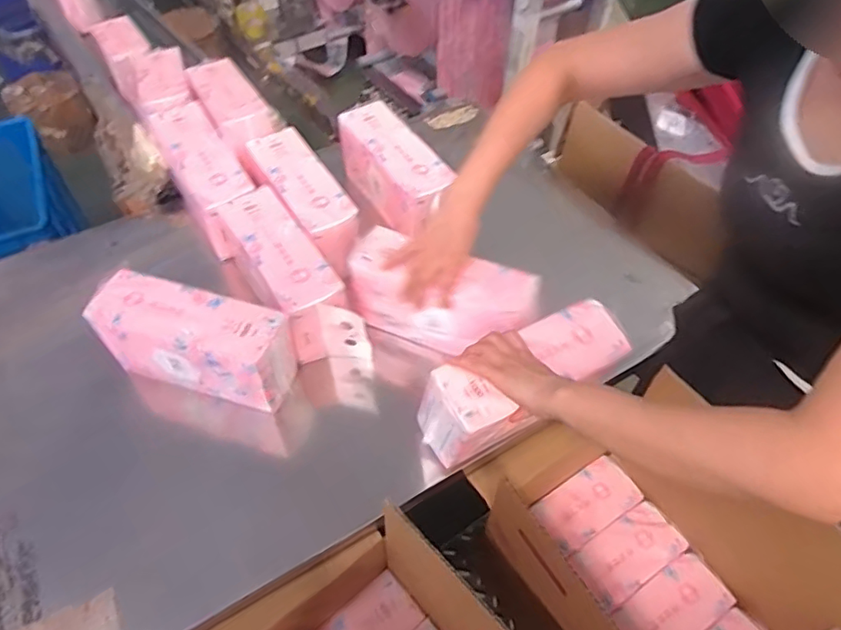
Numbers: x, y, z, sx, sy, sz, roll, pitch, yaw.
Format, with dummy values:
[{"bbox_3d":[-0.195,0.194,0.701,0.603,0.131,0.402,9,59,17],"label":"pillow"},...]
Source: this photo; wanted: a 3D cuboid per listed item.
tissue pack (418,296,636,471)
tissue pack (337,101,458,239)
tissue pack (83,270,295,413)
[{"bbox_3d":[0.134,0.086,0.731,0.266,0.124,0.087,-24,55,-17],"label":"tissue pack"},{"bbox_3d":[-0.042,-0.249,1.015,0.104,0.124,0.259,-26,56,-19],"label":"tissue pack"},{"bbox_3d":[-0.305,0.038,0.793,0.254,0.129,0.088,13,53,10],"label":"tissue pack"}]

